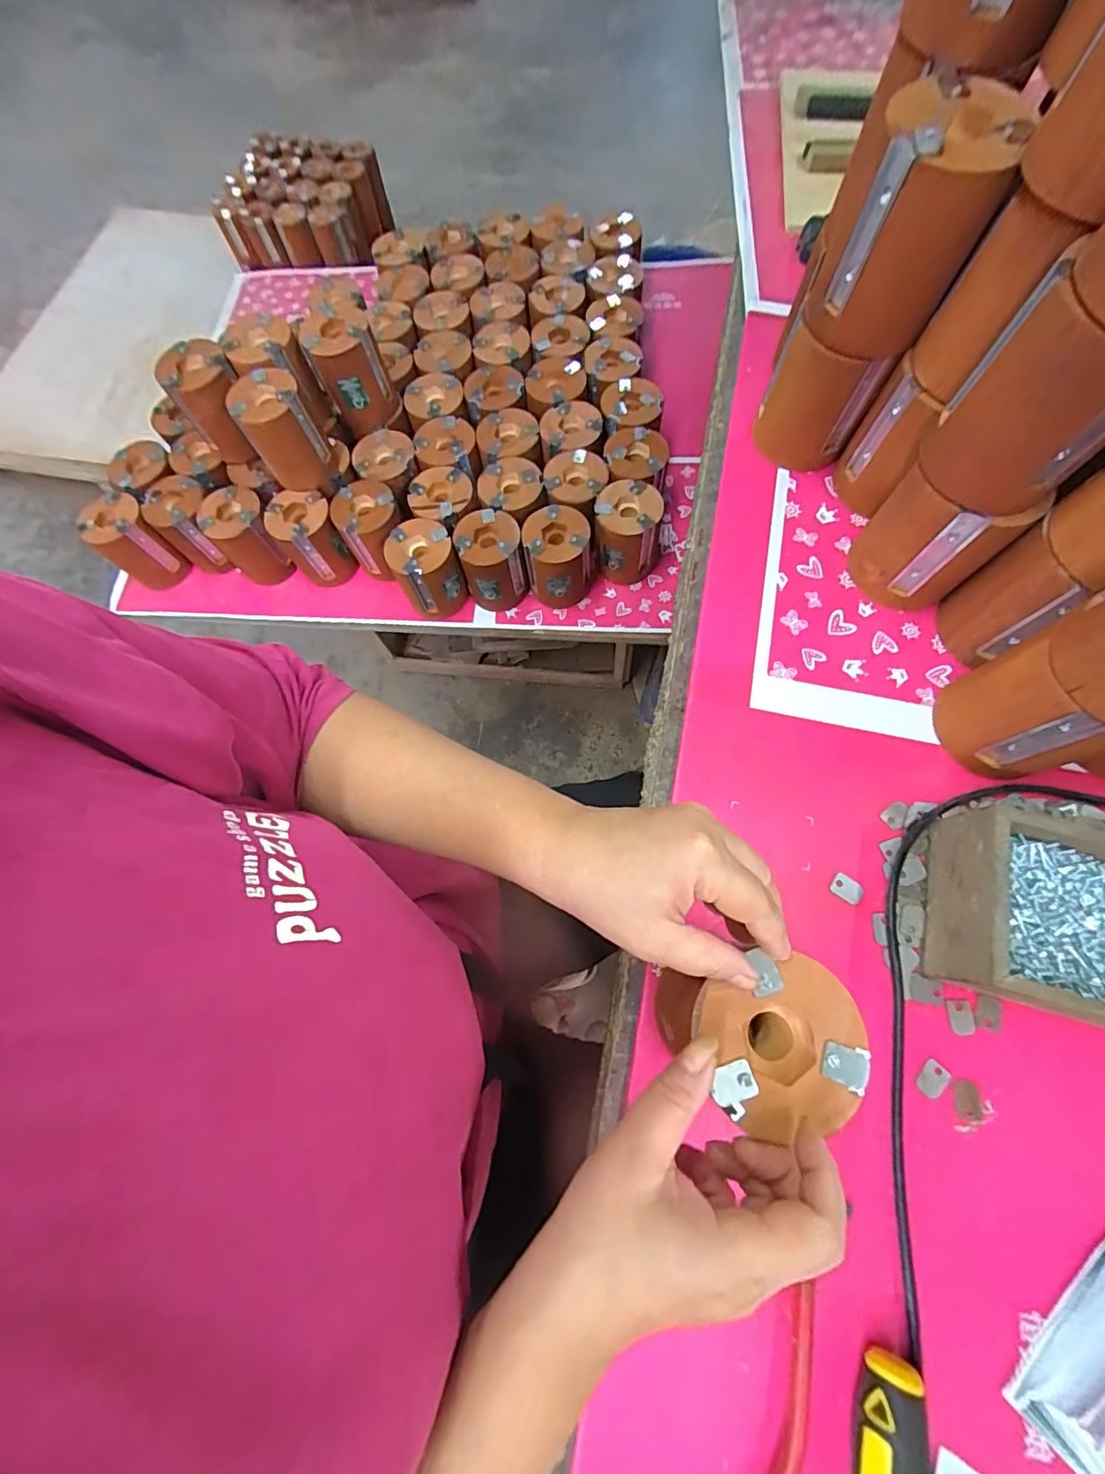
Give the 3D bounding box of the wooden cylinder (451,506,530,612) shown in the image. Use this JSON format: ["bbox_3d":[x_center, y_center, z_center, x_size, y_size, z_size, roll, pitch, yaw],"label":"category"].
[{"bbox_3d":[-0.073,-0.211,0.673,0.075,0.117,0.079,-1,72,3],"label":"wooden cylinder"}]

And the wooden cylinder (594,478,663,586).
[{"bbox_3d":[0.094,-0.254,0.668,0.081,0.098,0.081,-1,72,3],"label":"wooden cylinder"}]

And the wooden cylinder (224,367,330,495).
[{"bbox_3d":[-0.312,-0.350,0.626,0.075,0.104,0.082,-32,73,-8],"label":"wooden cylinder"}]

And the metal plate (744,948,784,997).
[{"bbox_3d":[0.098,0.109,0.251,0.015,0.004,0.019,-14,72,-3],"label":"metal plate"}]

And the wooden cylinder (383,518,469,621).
[{"bbox_3d":[-0.154,-0.204,0.667,0.076,0.096,0.075,-1,72,3],"label":"wooden cylinder"}]

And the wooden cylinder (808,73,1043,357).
[{"bbox_3d":[0.215,-0.313,0.338,0.079,0.102,0.062,18,73,8],"label":"wooden cylinder"}]

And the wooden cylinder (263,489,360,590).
[{"bbox_3d":[-0.306,-0.250,0.692,0.072,0.097,0.080,-32,73,-8],"label":"wooden cylinder"}]

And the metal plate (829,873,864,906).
[{"bbox_3d":[0.195,0.100,0.355,0.021,0.004,0.015,31,75,11],"label":"metal plate"}]

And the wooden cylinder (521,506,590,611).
[{"bbox_3d":[0.006,-0.219,0.666,0.076,0.099,0.074,-1,72,3],"label":"wooden cylinder"}]

